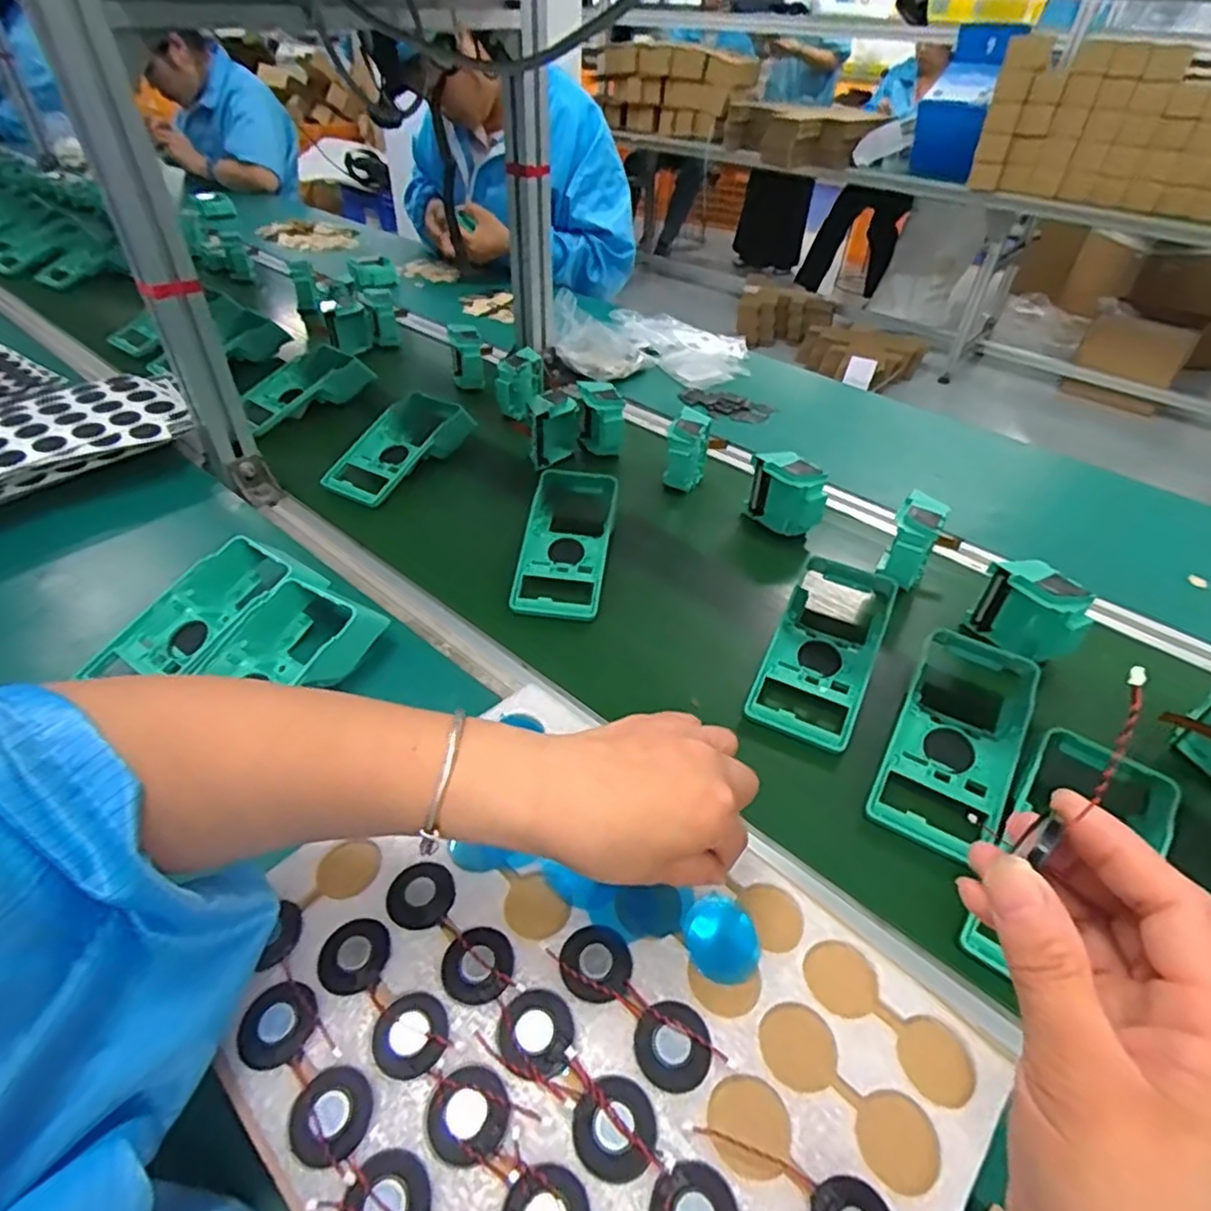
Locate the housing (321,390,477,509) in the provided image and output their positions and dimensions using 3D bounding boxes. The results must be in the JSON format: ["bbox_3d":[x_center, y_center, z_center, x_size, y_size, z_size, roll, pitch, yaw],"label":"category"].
[{"bbox_3d":[-0.236,-0.191,0.791,0.092,0.057,0.199,24,46,21],"label":"housing"}]

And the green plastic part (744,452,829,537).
[{"bbox_3d":[0.199,-0.117,0.730,0.037,0.081,0.091,-27,50,-29],"label":"green plastic part"}]

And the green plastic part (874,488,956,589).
[{"bbox_3d":[0.296,-0.059,0.651,0.049,0.079,0.054,24,46,22],"label":"green plastic part"}]

